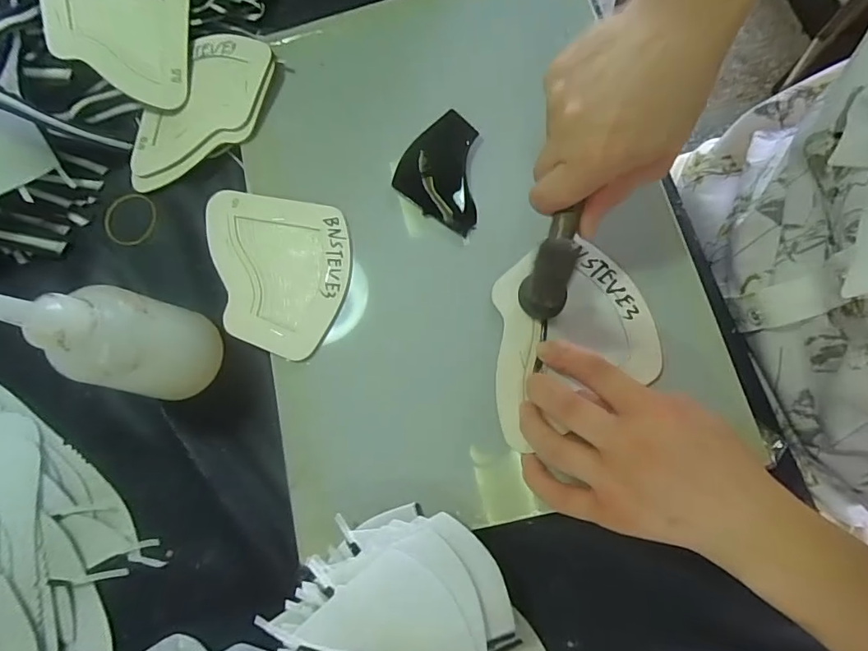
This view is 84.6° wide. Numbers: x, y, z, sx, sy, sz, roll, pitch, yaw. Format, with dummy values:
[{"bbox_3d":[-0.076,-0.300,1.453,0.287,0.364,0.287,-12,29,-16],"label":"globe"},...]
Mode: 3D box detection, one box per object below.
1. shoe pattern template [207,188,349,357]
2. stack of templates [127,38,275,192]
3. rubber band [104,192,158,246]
[{"bbox_3d":[-0.119,-0.040,0.342,0.116,0.004,0.110,13,79,11],"label":"shoe pattern template"},{"bbox_3d":[-0.189,-0.172,0.385,0.110,0.006,0.131,12,85,17],"label":"stack of templates"},{"bbox_3d":[-0.247,-0.086,0.389,0.045,0.004,0.042,0,84,3],"label":"rubber band"}]

